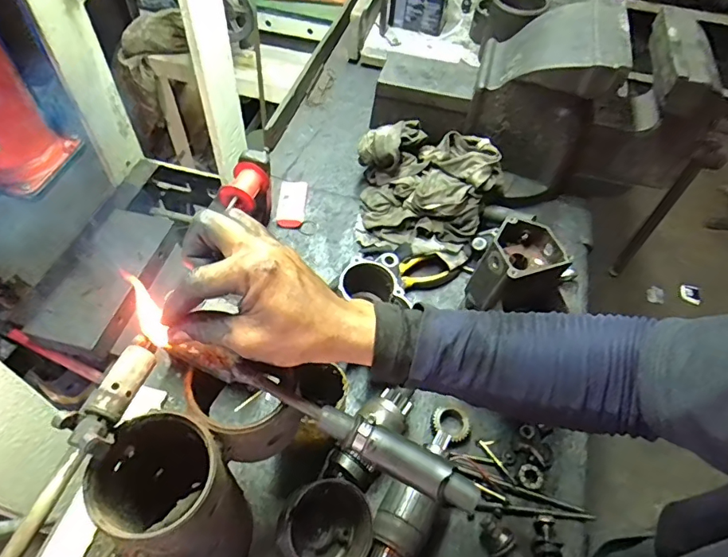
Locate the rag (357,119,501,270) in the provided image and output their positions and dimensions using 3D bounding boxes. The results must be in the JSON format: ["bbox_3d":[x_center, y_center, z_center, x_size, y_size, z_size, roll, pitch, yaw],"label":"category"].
[{"bbox_3d":[0.094,-0.139,0.770,0.227,0.130,0.194,12,54,5],"label":"rag"}]

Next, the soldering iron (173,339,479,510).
[{"bbox_3d":[-0.031,0.102,0.363,0.250,0.026,0.027,23,56,12],"label":"soldering iron"}]

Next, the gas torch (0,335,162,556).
[{"bbox_3d":[-0.199,0.137,0.319,0.034,0.040,0.215,14,54,6],"label":"gas torch"}]

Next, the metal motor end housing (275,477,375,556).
[{"bbox_3d":[-0.038,0.263,0.510,0.092,0.054,0.094,2,54,-3],"label":"metal motor end housing"}]

